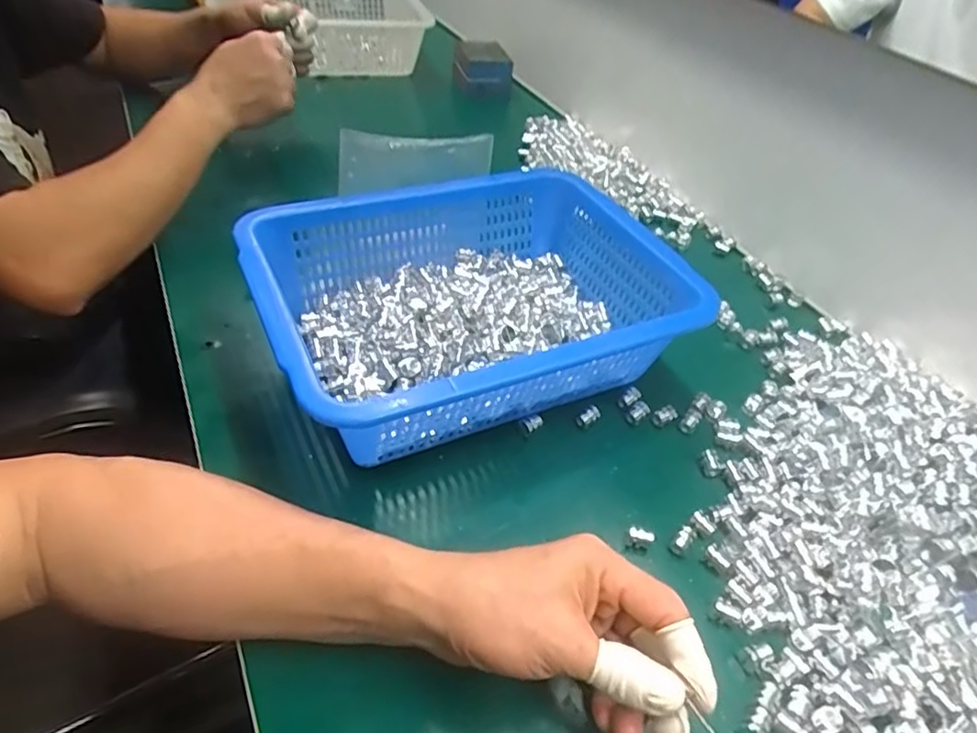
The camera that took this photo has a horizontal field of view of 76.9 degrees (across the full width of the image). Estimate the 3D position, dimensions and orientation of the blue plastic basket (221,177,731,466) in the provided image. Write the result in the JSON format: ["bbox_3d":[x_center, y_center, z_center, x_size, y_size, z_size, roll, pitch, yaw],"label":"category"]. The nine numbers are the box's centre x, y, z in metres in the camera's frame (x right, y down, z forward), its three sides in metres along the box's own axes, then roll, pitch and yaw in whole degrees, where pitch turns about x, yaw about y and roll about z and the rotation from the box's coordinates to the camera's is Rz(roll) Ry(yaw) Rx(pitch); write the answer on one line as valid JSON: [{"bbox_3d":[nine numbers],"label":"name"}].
[{"bbox_3d":[-0.006,-0.043,0.475,0.310,0.111,0.225,-16,49,-23],"label":"blue plastic basket"}]

